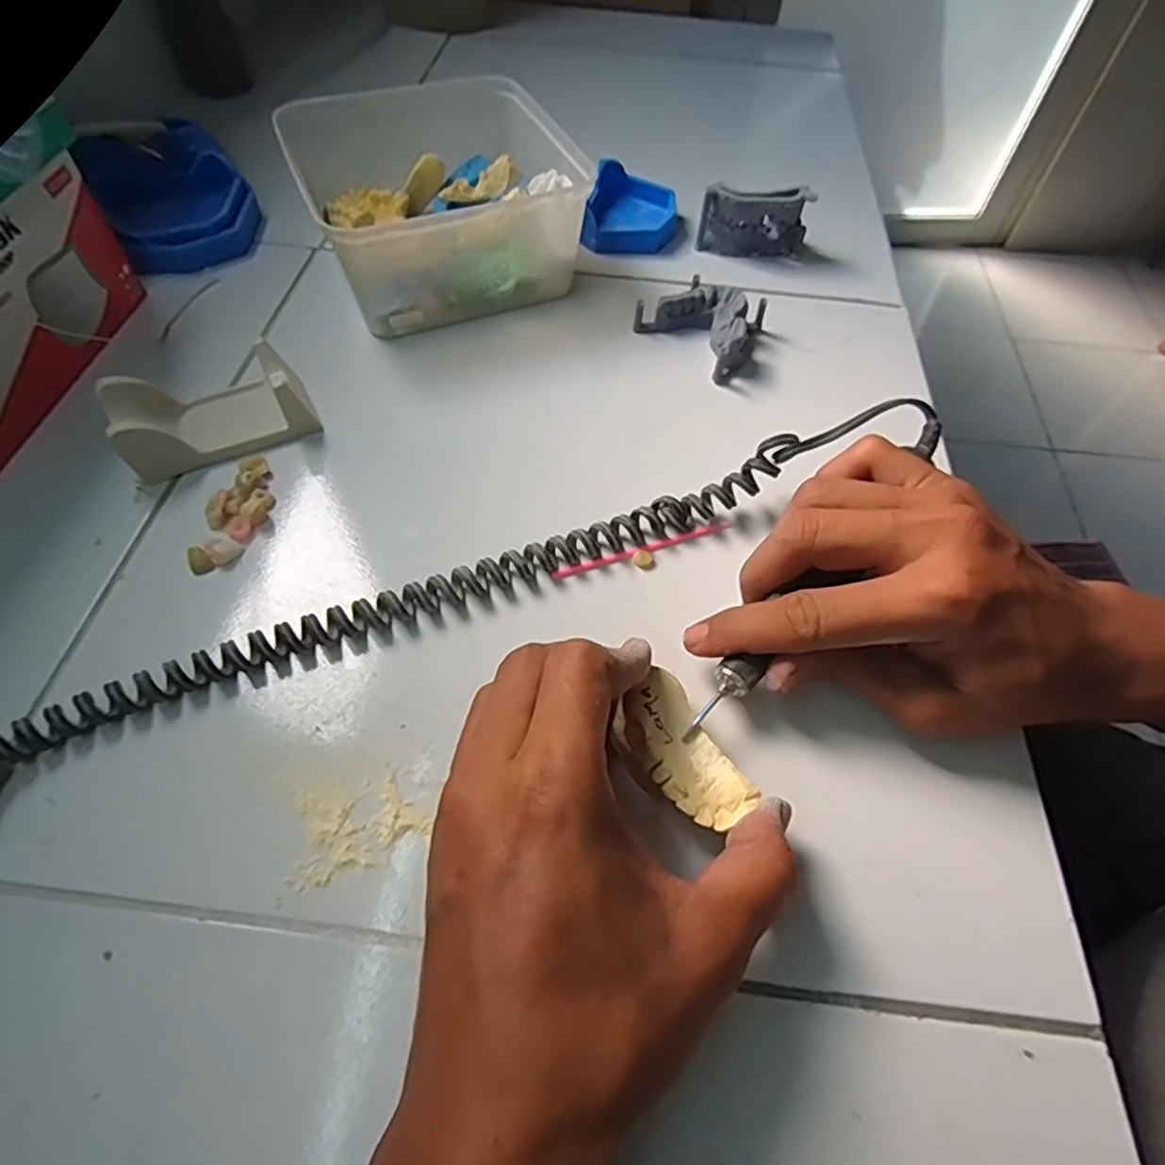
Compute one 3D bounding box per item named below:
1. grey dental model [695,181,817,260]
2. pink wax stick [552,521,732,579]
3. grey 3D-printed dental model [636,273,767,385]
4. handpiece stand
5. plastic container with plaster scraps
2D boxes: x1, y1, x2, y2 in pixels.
[{"bbox_3d":[0.117,-0.245,0.448,0.071,0.044,0.014,4,56,0],"label":"grey dental model"},{"bbox_3d":[0.030,-0.017,0.318,0.092,0.004,0.006,-15,59,-12],"label":"pink wax stick"},{"bbox_3d":[0.068,-0.156,0.398,0.073,0.025,0.060,19,58,10],"label":"grey 3D-printed dental model"},{"bbox_3d":[-0.189,-0.090,0.337,0.090,0.028,0.048,-24,61,-17],"label":"handpiece stand"},{"bbox_3d":[-0.090,-0.242,0.420,0.158,0.064,0.157,-19,59,-14],"label":"plastic container with plaster scraps"}]

